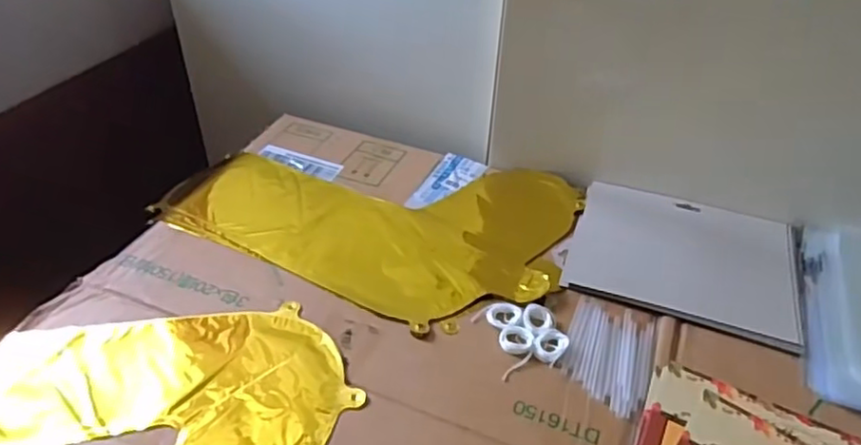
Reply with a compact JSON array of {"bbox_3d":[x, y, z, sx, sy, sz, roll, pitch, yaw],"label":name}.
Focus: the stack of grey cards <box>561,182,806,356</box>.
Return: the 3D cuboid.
[{"bbox_3d":[0.237,0.033,0.608,0.199,0.013,0.162,15,42,13],"label":"stack of grey cards"}]

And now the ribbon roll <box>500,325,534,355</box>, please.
[{"bbox_3d":[0.069,0.094,0.521,0.027,0.004,0.028,2,41,-1],"label":"ribbon roll"}]

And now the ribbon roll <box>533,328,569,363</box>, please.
[{"bbox_3d":[0.096,0.098,0.517,0.026,0.005,0.032,24,45,23],"label":"ribbon roll"}]

